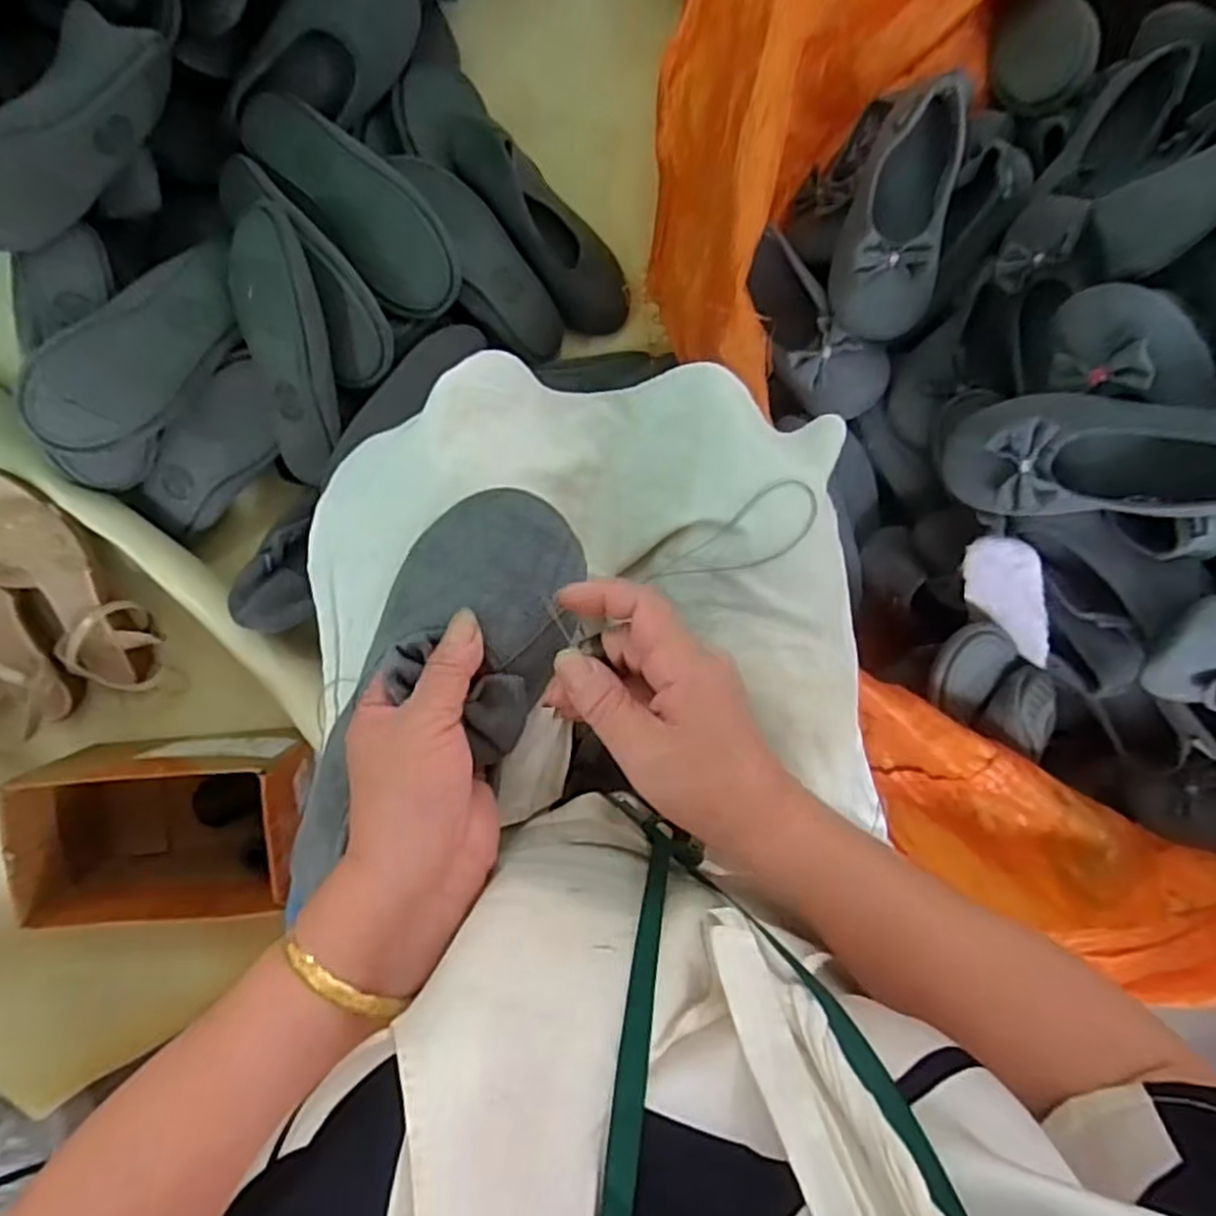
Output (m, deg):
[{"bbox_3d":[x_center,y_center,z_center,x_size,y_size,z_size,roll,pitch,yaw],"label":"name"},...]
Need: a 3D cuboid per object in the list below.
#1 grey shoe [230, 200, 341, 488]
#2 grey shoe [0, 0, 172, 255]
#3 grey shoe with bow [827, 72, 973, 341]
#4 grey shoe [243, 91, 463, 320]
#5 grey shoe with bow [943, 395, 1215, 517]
[{"bbox_3d":[-0.290,-0.241,0.668,0.084,0.027,0.209,-2,110,24],"label":"grey shoe"},{"bbox_3d":[-0.448,-0.378,0.598,0.063,0.104,0.231,39,88,-8],"label":"grey shoe"},{"bbox_3d":[0.287,-0.380,0.718,0.094,0.061,0.240,14,92,-8],"label":"grey shoe with bow"},{"bbox_3d":[-0.236,-0.380,0.688,0.091,0.034,0.246,-41,98,-3],"label":"grey shoe"},{"bbox_3d":[0.402,-0.118,0.583,0.250,0.068,0.098,8,93,23],"label":"grey shoe with bow"}]

